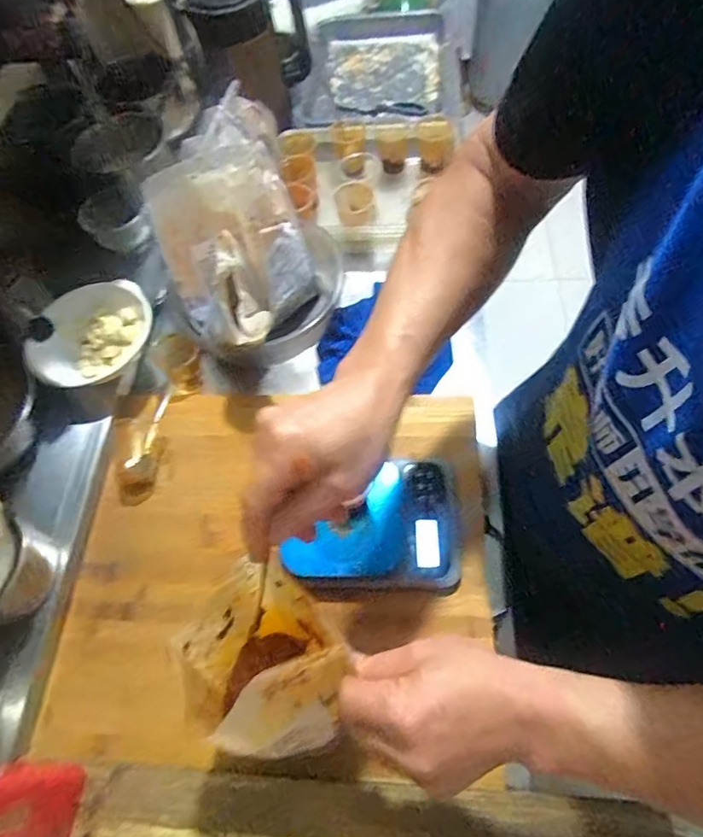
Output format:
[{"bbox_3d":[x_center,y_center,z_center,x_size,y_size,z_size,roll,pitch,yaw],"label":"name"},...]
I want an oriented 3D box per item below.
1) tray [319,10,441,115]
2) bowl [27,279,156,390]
[{"bbox_3d":[0.063,-0.755,1.102,0.264,0.046,0.346,0,62,6],"label":"tray"},{"bbox_3d":[-0.357,-0.109,0.726,0.160,0.060,0.158,-28,63,-9],"label":"bowl"}]

